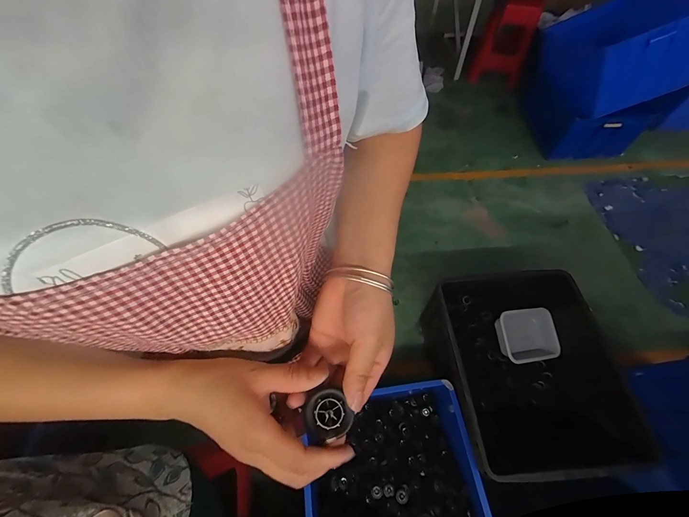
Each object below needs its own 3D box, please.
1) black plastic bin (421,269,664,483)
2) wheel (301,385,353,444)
[{"bbox_3d":[0.587,0.368,1.029,0.472,0.302,0.592,-4,59,-2],"label":"black plastic bin"},{"bbox_3d":[-0.016,0.124,0.237,0.037,0.016,0.037,1,74,-4],"label":"wheel"}]

